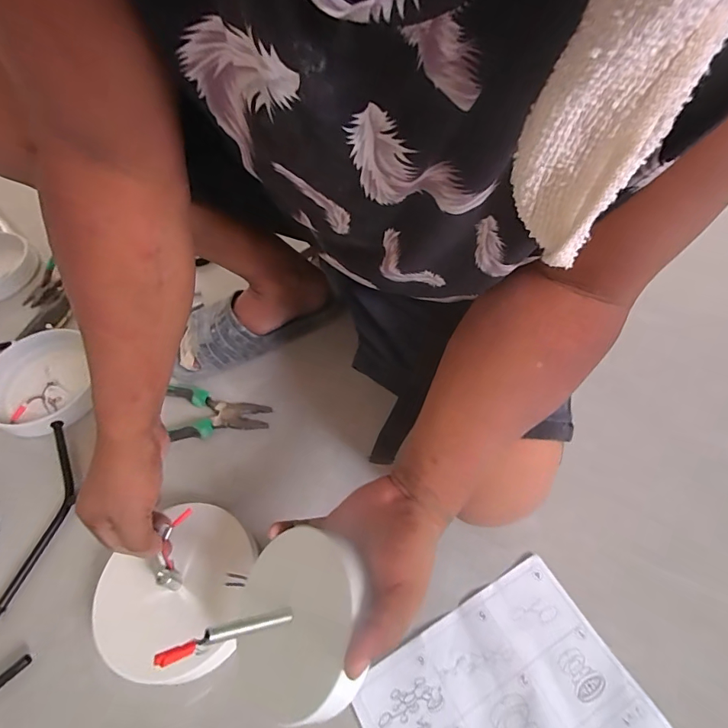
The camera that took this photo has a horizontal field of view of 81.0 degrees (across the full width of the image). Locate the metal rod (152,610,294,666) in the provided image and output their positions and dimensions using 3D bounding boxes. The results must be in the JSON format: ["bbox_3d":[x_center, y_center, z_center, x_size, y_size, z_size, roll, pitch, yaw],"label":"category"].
[{"bbox_3d":[-0.081,0.164,0.261,0.085,0.006,0.010,7,40,-41],"label":"metal rod"}]

